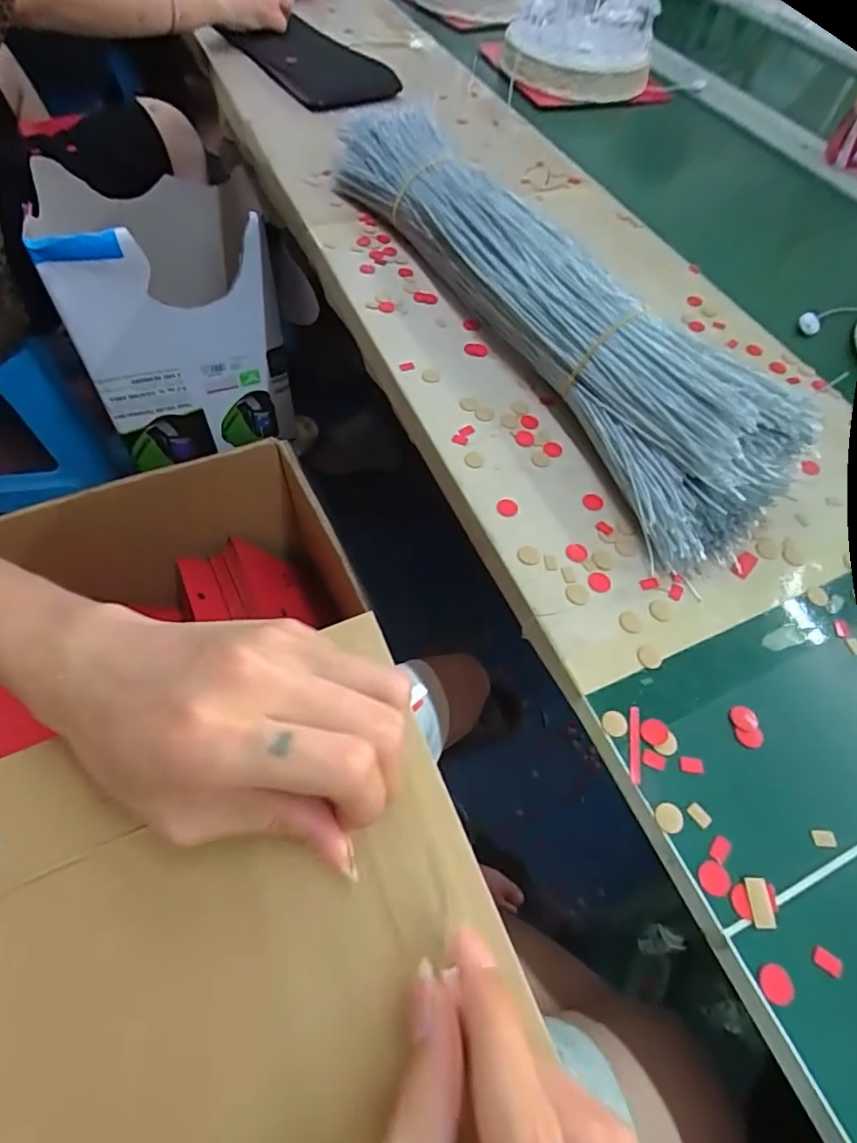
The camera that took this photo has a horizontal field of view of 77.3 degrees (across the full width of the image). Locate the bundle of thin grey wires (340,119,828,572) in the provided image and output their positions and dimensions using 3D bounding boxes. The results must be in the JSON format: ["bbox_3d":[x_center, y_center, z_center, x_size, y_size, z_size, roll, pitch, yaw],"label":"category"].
[{"bbox_3d":[0.065,-0.238,0.427,0.113,0.075,0.542,-25,64,-17],"label":"bundle of thin grey wires"}]

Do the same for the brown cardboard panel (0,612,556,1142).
[{"bbox_3d":[-0.086,0.145,0.168,0.222,0.007,0.211,-22,61,-8],"label":"brown cardboard panel"}]

